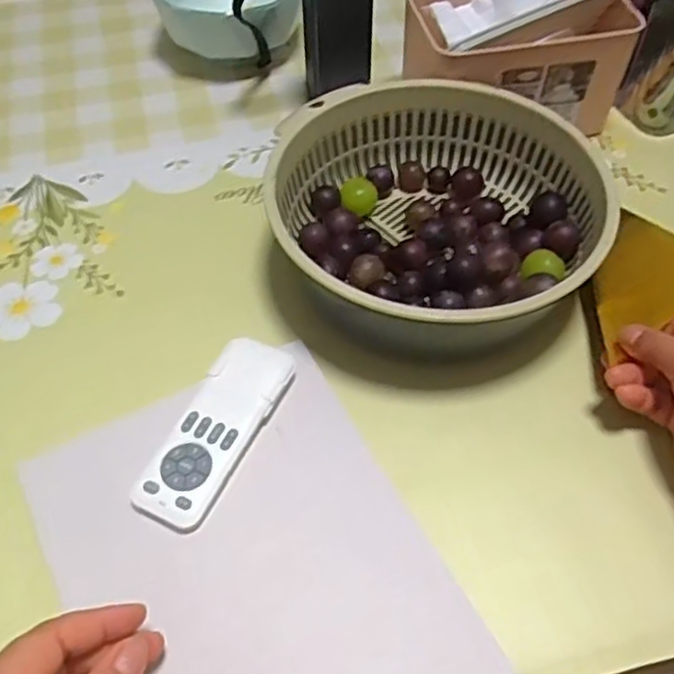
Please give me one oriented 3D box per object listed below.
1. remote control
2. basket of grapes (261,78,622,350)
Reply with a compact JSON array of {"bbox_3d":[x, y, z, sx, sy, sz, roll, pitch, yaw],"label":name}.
[{"bbox_3d":[-0.072,0.056,0.433,0.048,0.017,0.128,19,54,15],"label":"remote control"},{"bbox_3d":[0.067,-0.082,0.496,0.216,0.081,0.205,0,52,0],"label":"basket of grapes"}]

